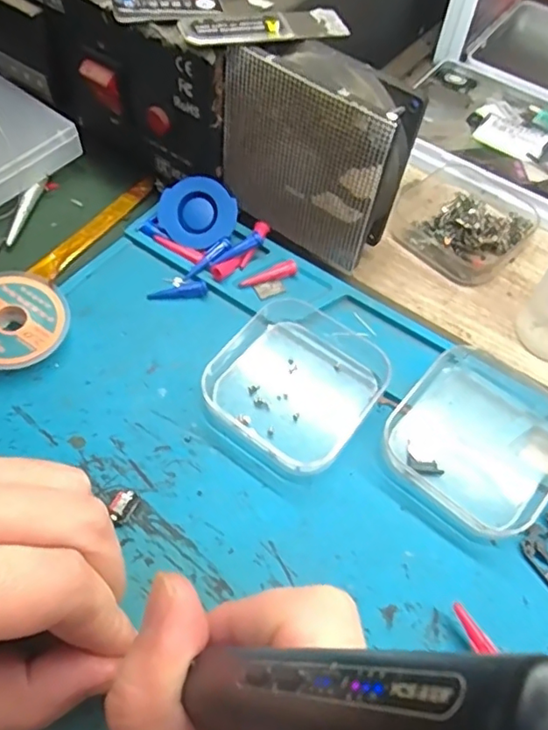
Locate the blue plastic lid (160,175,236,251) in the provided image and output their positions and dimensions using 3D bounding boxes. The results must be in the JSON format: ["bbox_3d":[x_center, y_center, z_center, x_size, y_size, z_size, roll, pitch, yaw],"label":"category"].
[{"bbox_3d":[-0.037,-0.074,0.282,0.035,0.006,0.035,-36,87,12],"label":"blue plastic lid"}]

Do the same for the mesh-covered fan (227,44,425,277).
[{"bbox_3d":[0.017,-0.091,0.259,0.082,0.085,0.026,29,60,15],"label":"mesh-covered fan"}]

